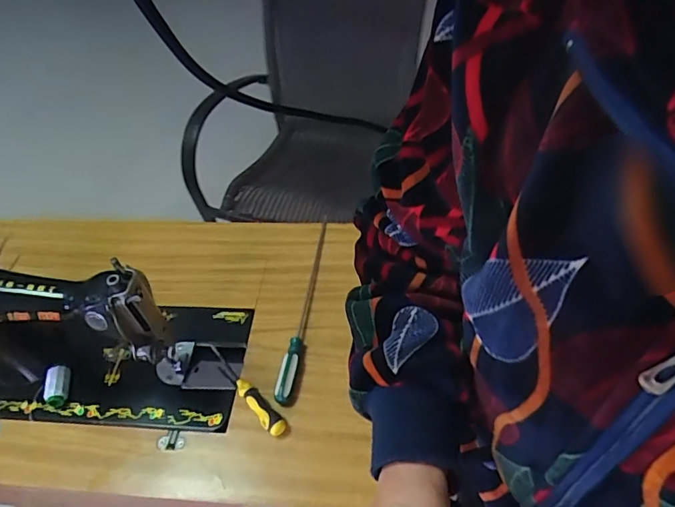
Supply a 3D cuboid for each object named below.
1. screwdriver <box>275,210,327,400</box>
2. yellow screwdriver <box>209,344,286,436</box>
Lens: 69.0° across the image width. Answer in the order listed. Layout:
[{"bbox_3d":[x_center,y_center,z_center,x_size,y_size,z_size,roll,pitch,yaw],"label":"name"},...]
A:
[{"bbox_3d":[-0.041,0.066,0.702,0.022,0.024,0.313,8,49,8],"label":"screwdriver"},{"bbox_3d":[-0.120,0.164,0.625,0.022,0.025,0.169,-31,55,-24],"label":"yellow screwdriver"}]

